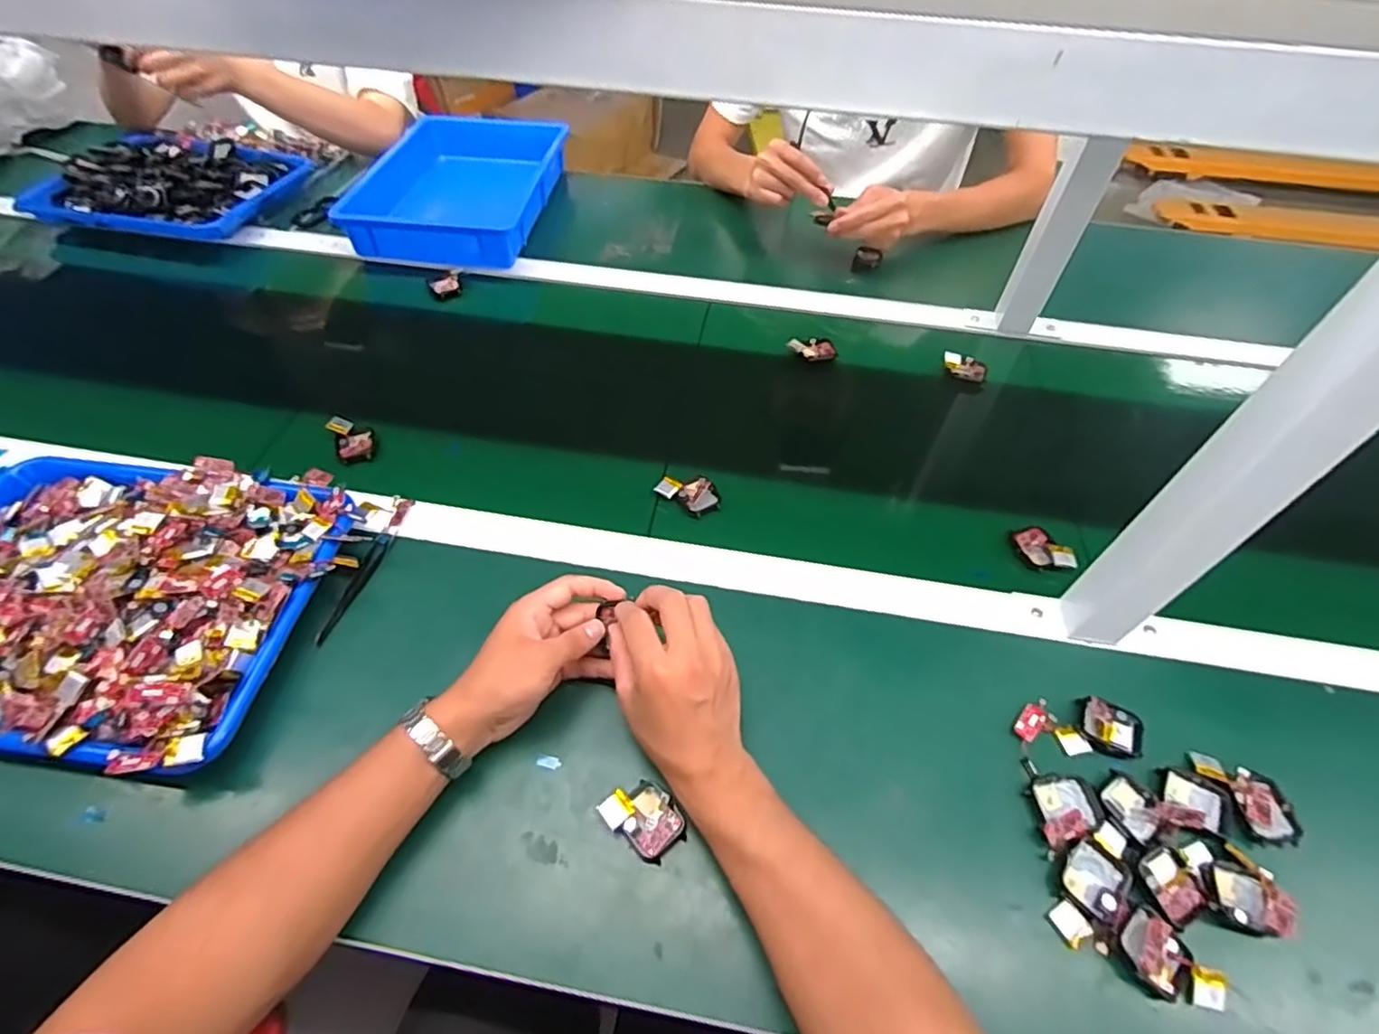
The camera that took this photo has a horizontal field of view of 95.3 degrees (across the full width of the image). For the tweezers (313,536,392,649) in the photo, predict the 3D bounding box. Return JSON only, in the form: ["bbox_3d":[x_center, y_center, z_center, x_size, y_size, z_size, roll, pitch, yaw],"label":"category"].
[{"bbox_3d":[-0.290,0.060,0.547,0.013,0.012,0.111,13,53,8],"label":"tweezers"}]

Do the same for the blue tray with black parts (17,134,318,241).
[{"bbox_3d":[-0.768,-0.495,0.947,0.325,0.063,0.236,11,53,7],"label":"blue tray with black parts"}]

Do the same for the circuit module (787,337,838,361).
[{"bbox_3d":[0.150,-0.206,0.764,0.057,0.016,0.035,-4,53,-5],"label":"circuit module"}]

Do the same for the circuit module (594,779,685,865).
[{"bbox_3d":[-0.030,0.209,0.435,0.042,0.016,0.051,-36,61,-26],"label":"circuit module"}]

